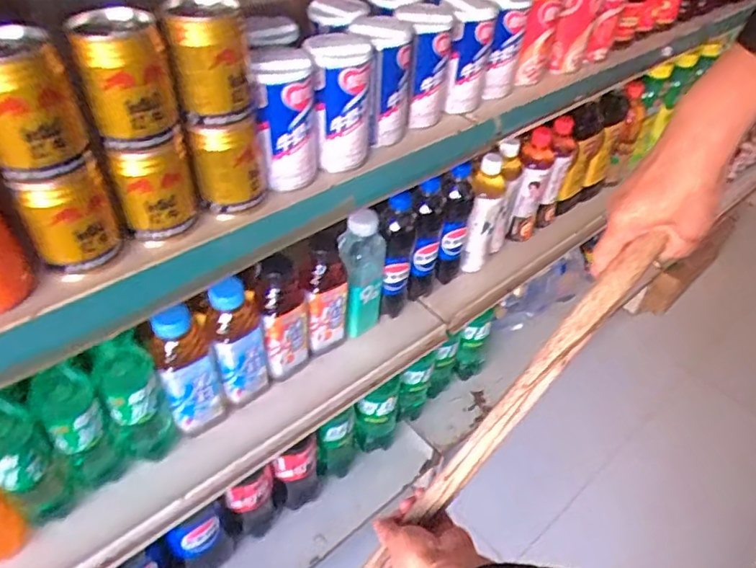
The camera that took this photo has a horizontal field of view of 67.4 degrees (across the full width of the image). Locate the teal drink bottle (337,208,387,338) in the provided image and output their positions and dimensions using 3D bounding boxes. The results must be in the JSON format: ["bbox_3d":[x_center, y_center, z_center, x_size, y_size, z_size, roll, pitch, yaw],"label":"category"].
[{"bbox_3d":[-0.023,-0.008,0.828,0.066,0.247,0.052,2,43,-2],"label":"teal drink bottle"}]

